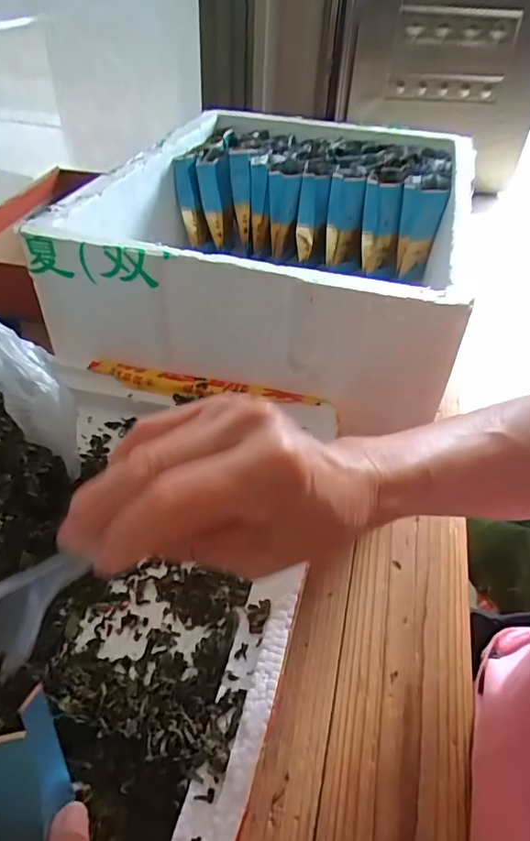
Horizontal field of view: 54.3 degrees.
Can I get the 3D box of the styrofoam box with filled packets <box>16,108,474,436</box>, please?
[{"bbox_3d":[0.030,-0.210,0.592,0.349,0.132,0.478,13,44,10],"label":"styrofoam box with filled packets"}]

